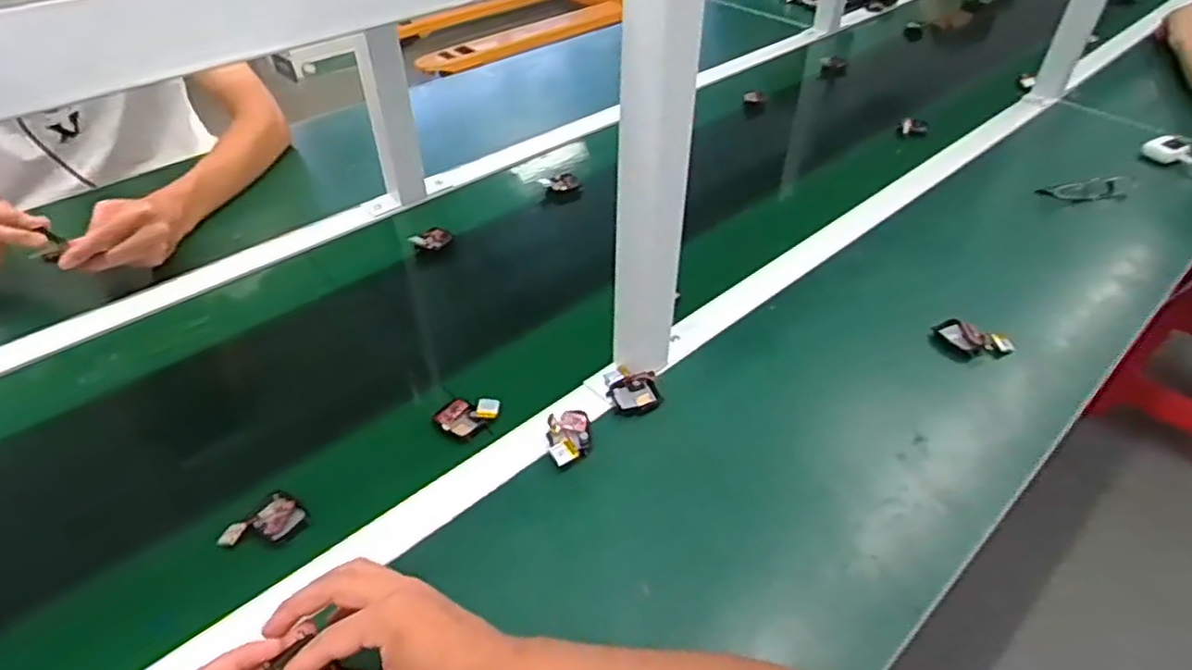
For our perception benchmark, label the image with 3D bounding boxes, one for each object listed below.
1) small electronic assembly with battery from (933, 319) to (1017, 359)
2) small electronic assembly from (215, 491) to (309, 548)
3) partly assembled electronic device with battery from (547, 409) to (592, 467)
[{"bbox_3d":[0.389,0.005,0.710,0.074,0.021,0.031,24,47,25],"label":"small electronic assembly with battery"},{"bbox_3d":[-0.265,0.154,0.551,0.040,0.011,0.059,28,49,28],"label":"small electronic assembly"},{"bbox_3d":[-0.024,0.091,0.610,0.038,0.013,0.056,-2,42,-2],"label":"partly assembled electronic device with battery"}]

